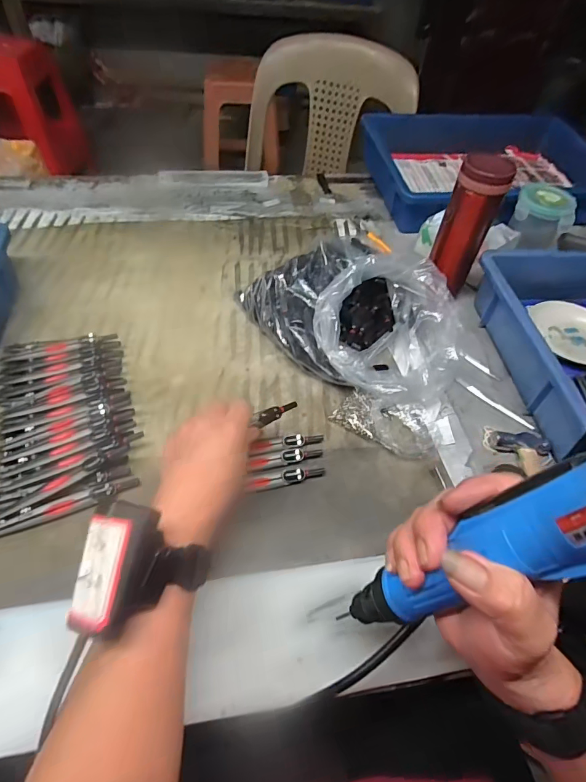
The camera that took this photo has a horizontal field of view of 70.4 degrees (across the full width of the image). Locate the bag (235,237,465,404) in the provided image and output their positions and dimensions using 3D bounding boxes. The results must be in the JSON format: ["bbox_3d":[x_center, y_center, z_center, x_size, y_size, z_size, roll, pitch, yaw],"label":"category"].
[{"bbox_3d":[0.073,-0.102,0.520,0.282,0.095,0.181,35,58,20],"label":"bag"}]

